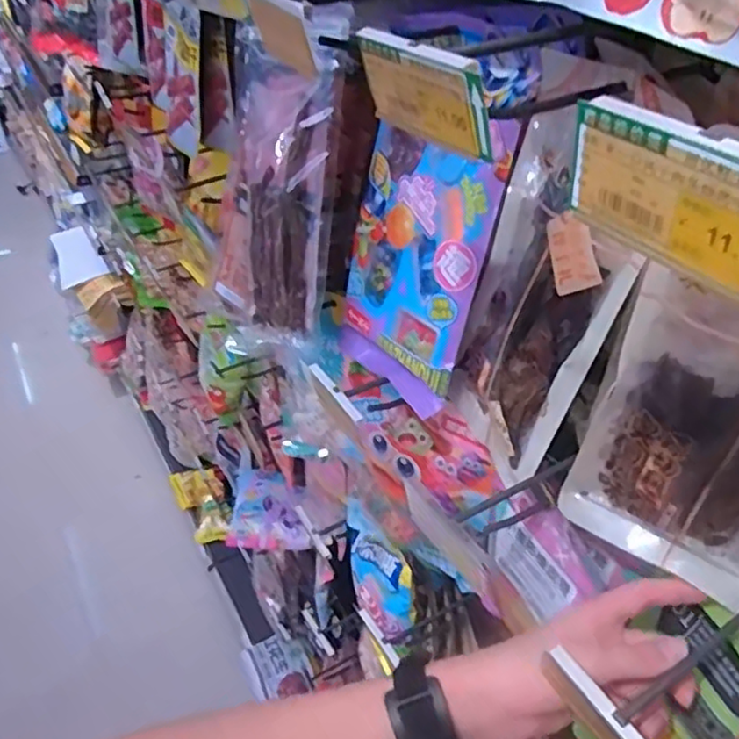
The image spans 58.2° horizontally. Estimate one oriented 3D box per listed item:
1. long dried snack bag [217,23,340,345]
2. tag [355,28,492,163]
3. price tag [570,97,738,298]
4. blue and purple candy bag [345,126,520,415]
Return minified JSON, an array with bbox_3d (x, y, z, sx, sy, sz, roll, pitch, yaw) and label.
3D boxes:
[{"bbox_3d":[-0.079,-0.144,0.559,0.103,0.234,0.027,20,25,22],"label":"long dried snack bag"},{"bbox_3d":[0.023,-0.124,0.297,0.006,0.045,0.082,-36,47,-15],"label":"tag"},{"bbox_3d":[0.095,-0.049,0.198,0.005,0.042,0.089,-25,47,-25],"label":"price tag"},{"bbox_3d":[0.034,-0.087,0.524,0.018,0.215,0.135,-8,32,-38],"label":"blue and purple candy bag"}]

